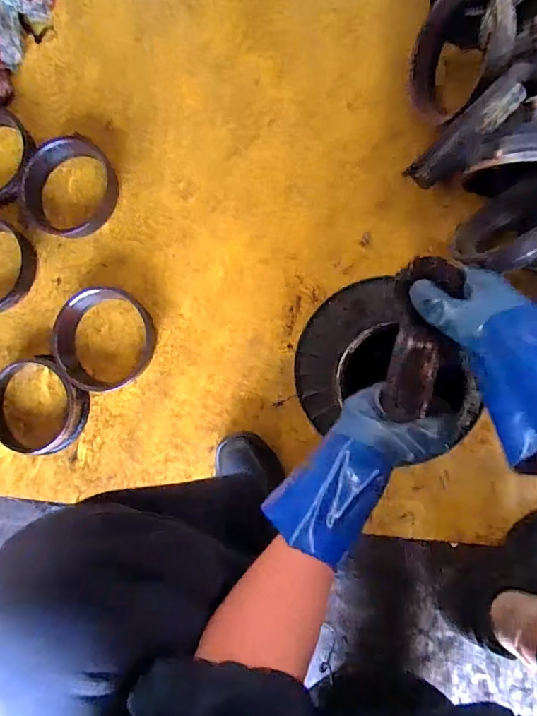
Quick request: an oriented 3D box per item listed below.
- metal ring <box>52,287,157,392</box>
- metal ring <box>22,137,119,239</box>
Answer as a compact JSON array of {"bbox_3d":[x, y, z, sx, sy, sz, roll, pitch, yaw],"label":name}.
[{"bbox_3d":[-0.282,-0.030,0.711,0.168,0.050,0.169,0,88,9],"label":"metal ring"},{"bbox_3d":[-0.362,-0.315,0.763,0.170,0.038,0.188,6,89,10],"label":"metal ring"}]

